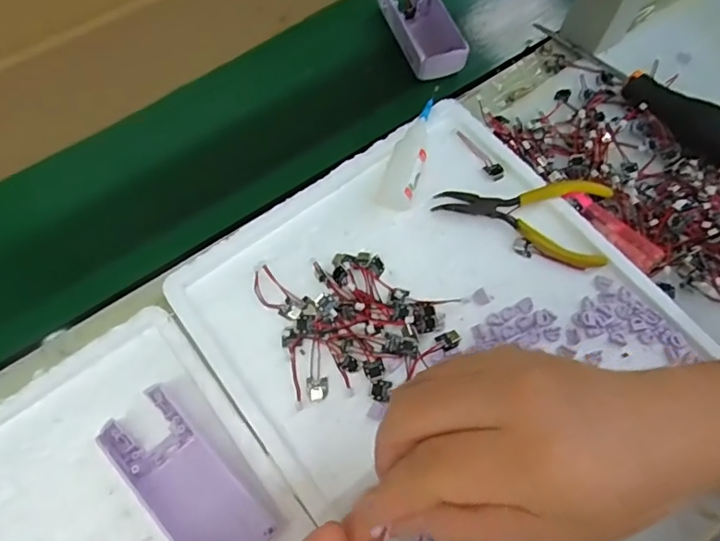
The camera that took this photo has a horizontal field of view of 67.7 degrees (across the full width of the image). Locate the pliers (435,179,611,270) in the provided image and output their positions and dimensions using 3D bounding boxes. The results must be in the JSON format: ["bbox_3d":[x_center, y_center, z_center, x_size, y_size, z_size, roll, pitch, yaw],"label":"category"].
[{"bbox_3d":[0.111,-0.042,0.368,0.114,0.018,0.061,15,65,5],"label":"pliers"}]

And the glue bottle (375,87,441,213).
[{"bbox_3d":[0.039,-0.089,0.386,0.024,0.022,0.098,20,66,7],"label":"glue bottle"}]

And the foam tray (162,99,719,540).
[{"bbox_3d":[0.051,0.036,0.333,0.247,0.020,0.266,-35,70,-16],"label":"foam tray"}]

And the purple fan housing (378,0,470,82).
[{"bbox_3d":[0.054,-0.213,0.467,0.049,0.024,0.111,-20,67,-11],"label":"purple fan housing"}]

